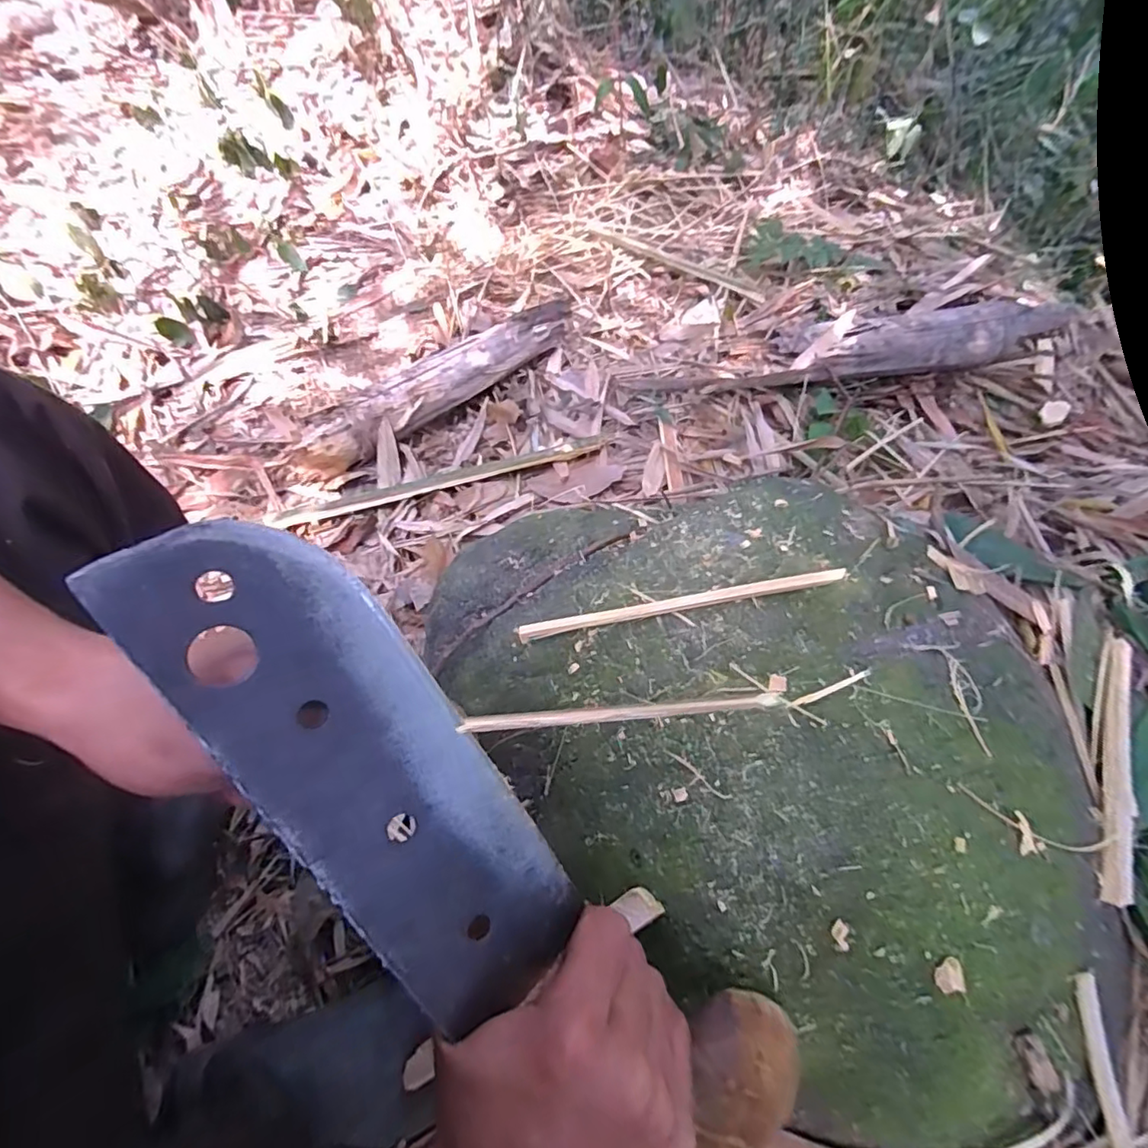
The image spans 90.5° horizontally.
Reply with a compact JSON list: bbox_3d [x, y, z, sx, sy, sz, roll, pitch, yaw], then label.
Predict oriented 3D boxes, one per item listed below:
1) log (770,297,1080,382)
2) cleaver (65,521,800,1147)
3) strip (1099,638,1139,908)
[{"bbox_3d":[0.579,-0.385,0.932,0.477,0.071,0.093,-10,69,6],"label":"log"},{"bbox_3d":[-0.030,0.127,0.223,0.081,0.020,0.351,-43,105,-15],"label":"cleaver"},{"bbox_3d":[0.378,0.125,0.394,0.021,0.014,0.222,35,53,14],"label":"strip"}]

